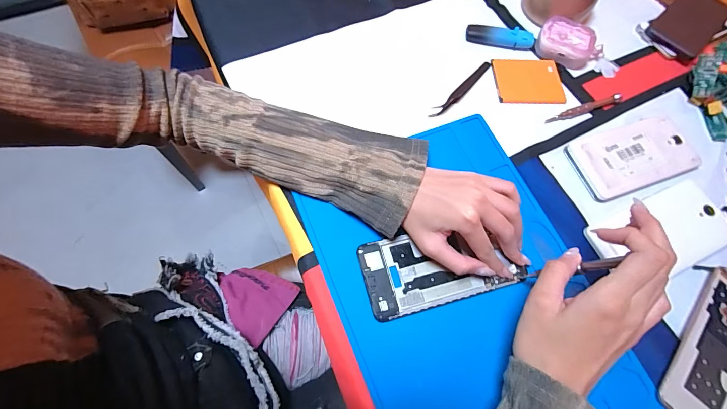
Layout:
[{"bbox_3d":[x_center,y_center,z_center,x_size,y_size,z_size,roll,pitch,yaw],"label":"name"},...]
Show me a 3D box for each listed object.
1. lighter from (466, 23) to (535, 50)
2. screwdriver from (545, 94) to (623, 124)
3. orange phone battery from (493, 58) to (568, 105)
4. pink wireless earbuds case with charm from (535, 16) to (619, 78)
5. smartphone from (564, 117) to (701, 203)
[{"bbox_3d":[0.172,-0.211,0.425,0.083,0.015,0.021,9,68,0],"label":"lighter"},{"bbox_3d":[0.260,-0.112,0.399,0.105,0.009,0.011,-20,71,-10],"label":"screwdriver"},{"bbox_3d":[0.200,-0.150,0.415,0.080,0.008,0.066,1,69,-3],"label":"orange phone battery"},{"bbox_3d":[0.271,-0.194,0.422,0.105,0.031,0.047,18,69,4],"label":"pink wireless earbuds case with charm"},{"bbox_3d":[0.301,-0.054,0.373,0.145,0.009,0.070,-17,71,-10],"label":"smartphone"}]

